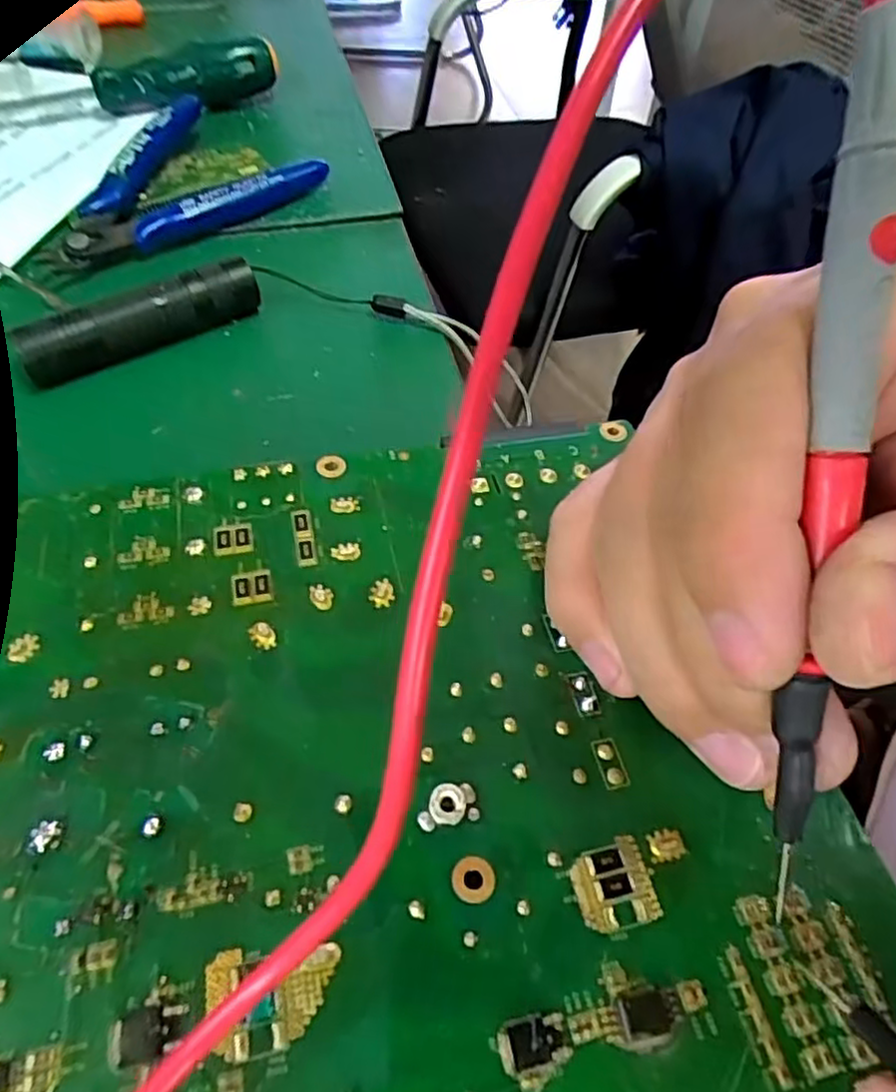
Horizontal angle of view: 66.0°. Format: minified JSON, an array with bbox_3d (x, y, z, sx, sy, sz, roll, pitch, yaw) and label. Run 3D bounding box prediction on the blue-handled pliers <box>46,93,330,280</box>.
[{"bbox_3d":[-0.119,-0.151,0.286,0.070,0.019,0.114,38,63,19],"label":"blue-handled pliers"}]

